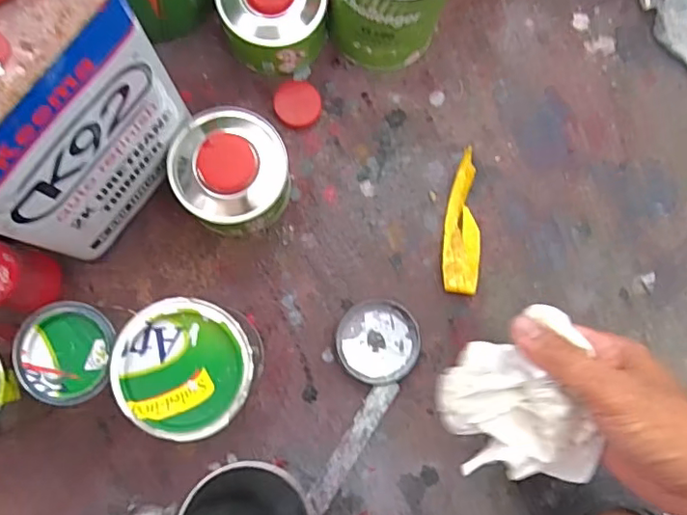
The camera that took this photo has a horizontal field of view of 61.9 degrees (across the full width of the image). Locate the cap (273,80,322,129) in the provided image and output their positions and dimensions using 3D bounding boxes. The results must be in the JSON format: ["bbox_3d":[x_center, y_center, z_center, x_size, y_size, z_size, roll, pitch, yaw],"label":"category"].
[{"bbox_3d":[-0.044,-0.149,0.560,0.045,0.010,0.046,1,82,-4],"label":"cap"}]

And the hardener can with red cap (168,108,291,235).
[{"bbox_3d":[-0.100,-0.074,0.505,0.098,0.084,0.097,1,82,-4],"label":"hardener can with red cap"}]

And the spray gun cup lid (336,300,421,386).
[{"bbox_3d":[0.033,0.079,0.534,0.075,0.010,0.075,1,82,-4],"label":"spray gun cup lid"}]

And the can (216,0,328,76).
[{"bbox_3d":[-0.065,-0.235,0.536,0.096,0.077,0.105,1,82,-4],"label":"can"}]

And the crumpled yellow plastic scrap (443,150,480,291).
[{"bbox_3d":[0.116,-0.035,0.554,0.036,0.014,0.141,6,81,-3],"label":"crumpled yellow plastic scrap"}]

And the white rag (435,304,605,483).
[{"bbox_3d":[0.113,0.093,0.377,0.087,0.060,0.109,-9,82,-6],"label":"white rag"}]

